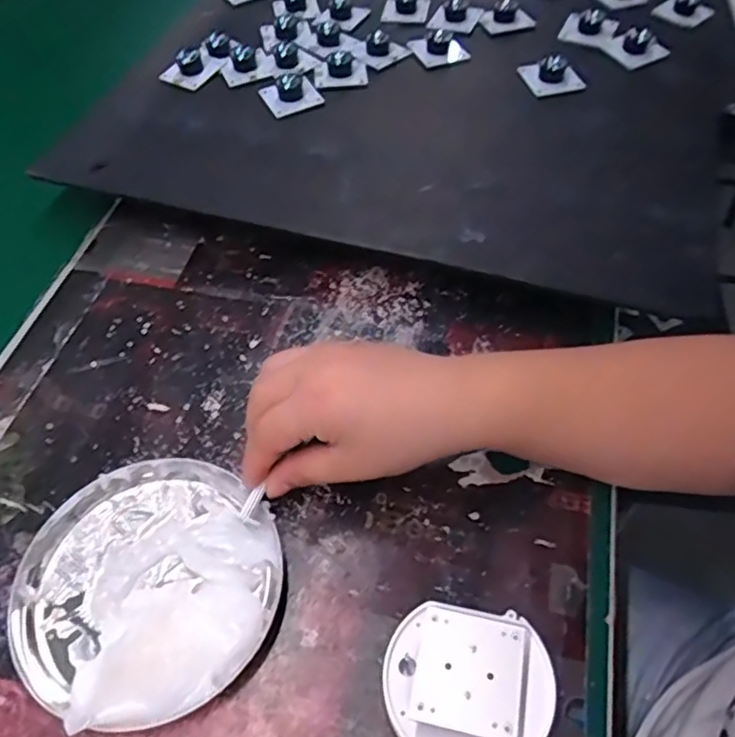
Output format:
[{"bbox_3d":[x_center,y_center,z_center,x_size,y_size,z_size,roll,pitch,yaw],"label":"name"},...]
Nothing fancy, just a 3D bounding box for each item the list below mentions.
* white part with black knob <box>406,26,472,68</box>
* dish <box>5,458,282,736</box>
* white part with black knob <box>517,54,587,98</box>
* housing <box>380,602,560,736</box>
[{"bbox_3d":[0.063,-0.280,0.548,0.050,0.017,0.034,-5,53,-3],"label":"white part with black knob"},{"bbox_3d":[-0.110,0.102,0.309,0.128,0.026,0.124,-1,53,1],"label":"dish"},{"bbox_3d":[0.153,-0.245,0.521,0.041,0.023,0.044,-6,53,-3],"label":"white part with black knob"},{"bbox_3d":[0.043,0.135,0.270,0.070,0.042,0.060,17,55,13],"label":"housing"}]

